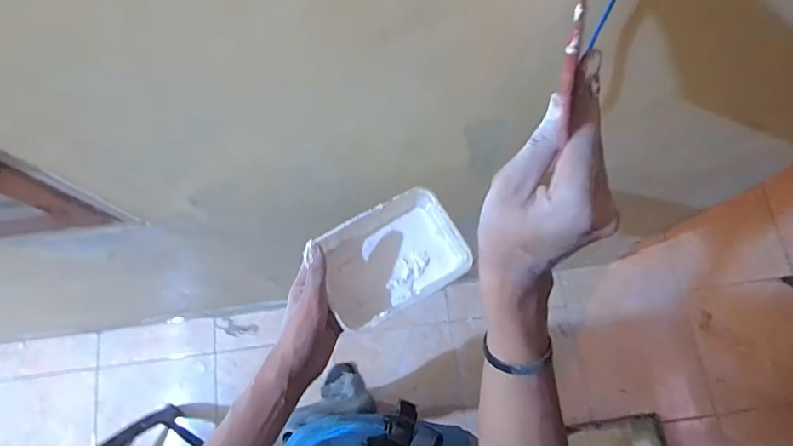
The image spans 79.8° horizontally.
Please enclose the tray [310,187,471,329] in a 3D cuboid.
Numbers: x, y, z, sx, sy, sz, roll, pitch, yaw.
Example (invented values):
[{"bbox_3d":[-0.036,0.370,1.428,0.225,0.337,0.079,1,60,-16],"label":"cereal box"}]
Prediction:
[{"bbox_3d":[-0.005,0.041,0.571,0.170,0.045,0.116,-29,74,-7],"label":"tray"}]

